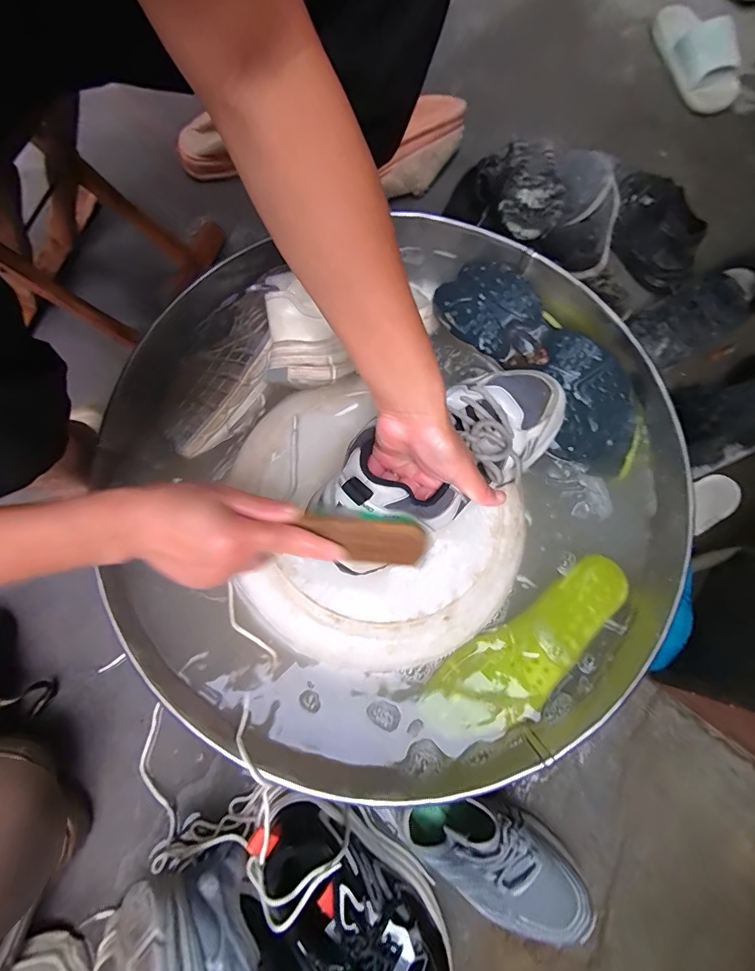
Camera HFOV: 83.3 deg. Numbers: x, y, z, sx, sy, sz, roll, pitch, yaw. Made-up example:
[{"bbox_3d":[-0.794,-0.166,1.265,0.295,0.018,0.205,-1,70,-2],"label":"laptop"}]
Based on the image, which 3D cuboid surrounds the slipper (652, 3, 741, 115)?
[{"bbox_3d":[0.578,-0.780,0.764,0.087,0.056,0.217,-23,77,-7],"label":"slipper"}]

